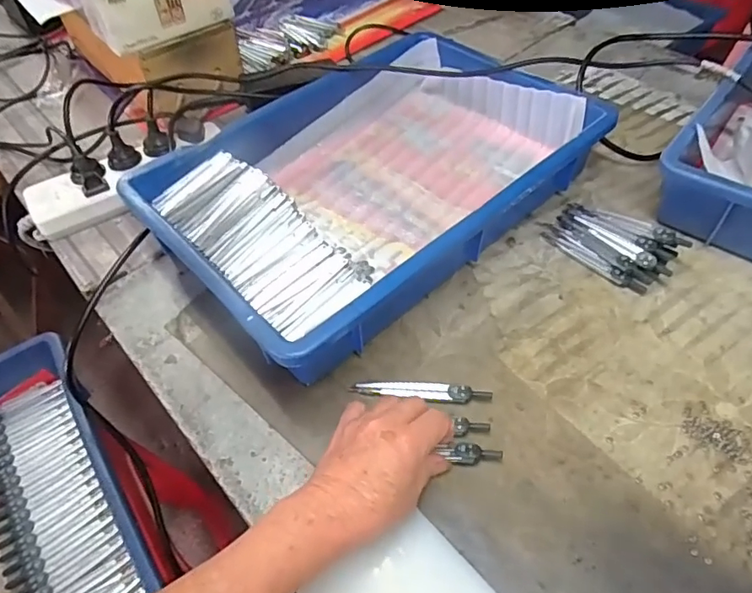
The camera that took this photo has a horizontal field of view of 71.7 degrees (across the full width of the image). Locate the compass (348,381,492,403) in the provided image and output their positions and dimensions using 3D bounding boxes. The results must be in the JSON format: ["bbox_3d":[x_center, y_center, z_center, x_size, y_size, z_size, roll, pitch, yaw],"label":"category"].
[{"bbox_3d":[0.037,0.077,0.427,0.112,0.009,0.018,4,51,7],"label":"compass"}]

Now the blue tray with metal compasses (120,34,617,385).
[{"bbox_3d":[-0.003,-0.130,0.546,0.421,0.075,0.289,-37,58,-24],"label":"blue tray with metal compasses"}]

